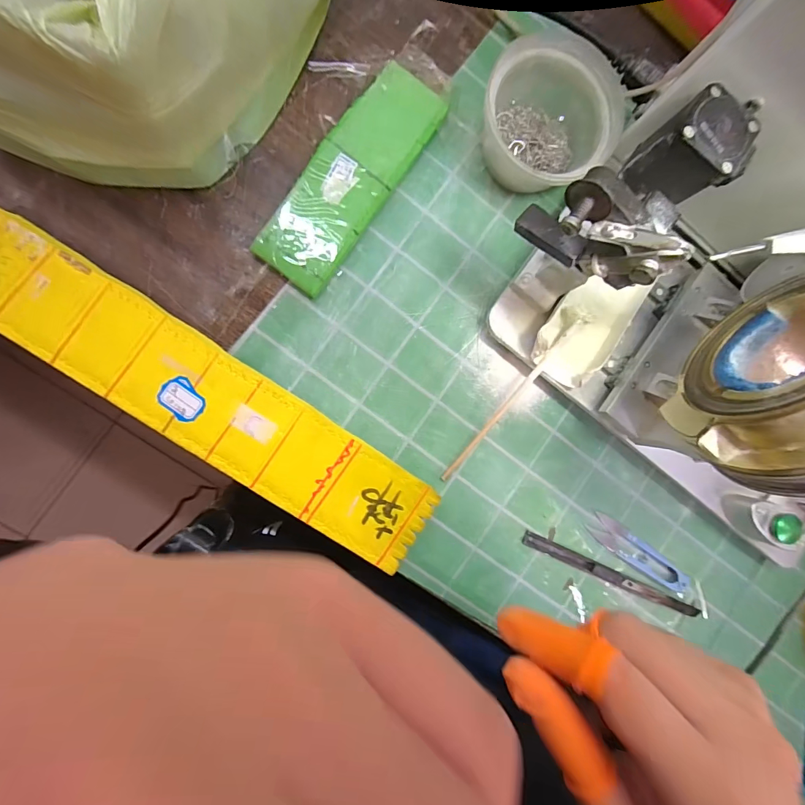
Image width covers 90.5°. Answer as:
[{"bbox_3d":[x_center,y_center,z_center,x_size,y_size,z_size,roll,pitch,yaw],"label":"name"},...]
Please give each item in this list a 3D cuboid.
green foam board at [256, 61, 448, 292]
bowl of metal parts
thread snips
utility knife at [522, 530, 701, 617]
[{"bbox_3d":[-0.038,-0.167,0.297,0.057,0.015,0.176,35,85,-8],"label":"green foam board"},{"bbox_3d":[0.112,-0.216,0.302,0.096,0.054,0.092,0,90,-9],"label":"bowl of metal parts"},{"bbox_3d":[0.205,0.130,0.340,0.104,0.013,0.023,35,85,-8],"label":"thread snips"},{"bbox_3d":[0.179,0.148,0.337,0.174,0.009,0.011,26,86,-9],"label":"utility knife"}]

